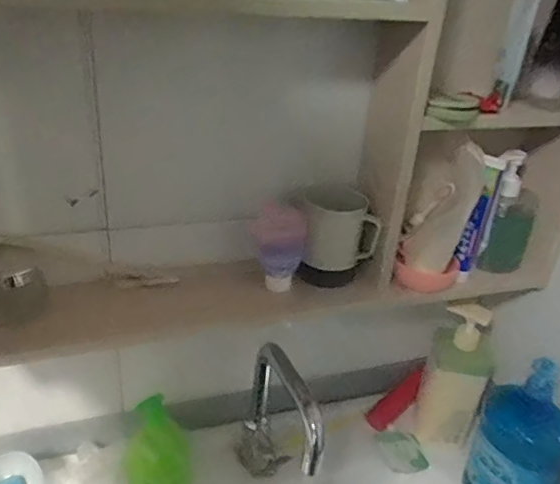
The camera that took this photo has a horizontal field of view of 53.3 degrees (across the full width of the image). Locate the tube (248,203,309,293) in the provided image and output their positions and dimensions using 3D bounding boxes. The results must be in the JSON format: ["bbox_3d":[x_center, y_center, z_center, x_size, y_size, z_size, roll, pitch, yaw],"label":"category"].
[{"bbox_3d":[-0.003,0.007,0.702,0.067,0.106,0.030,10,29,8],"label":"tube"}]

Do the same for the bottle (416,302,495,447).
[{"bbox_3d":[0.268,0.205,0.852,0.090,0.234,0.065,13,30,15],"label":"bottle"}]

